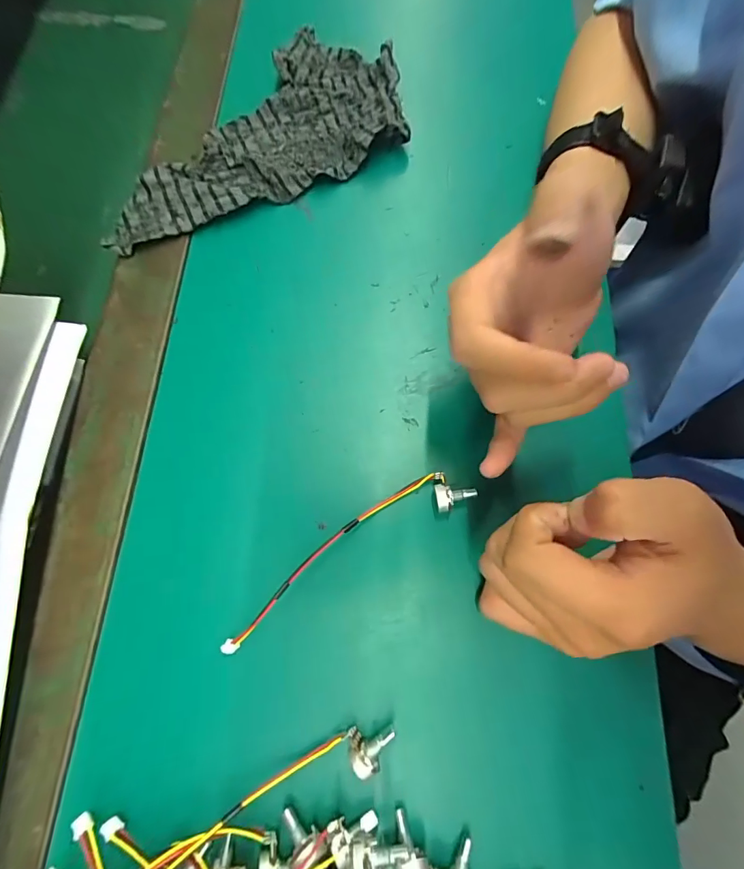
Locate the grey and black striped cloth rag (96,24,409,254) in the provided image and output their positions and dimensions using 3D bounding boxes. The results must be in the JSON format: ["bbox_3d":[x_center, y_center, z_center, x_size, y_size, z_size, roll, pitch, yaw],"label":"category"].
[{"bbox_3d":[-0.098,-0.237,0.329,0.242,0.024,0.134,-27,75,-9],"label":"grey and black striped cloth rag"}]

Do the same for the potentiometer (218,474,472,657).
[{"bbox_3d":[-0.012,0.063,0.235,0.153,0.018,0.025,-31,76,-10],"label":"potentiometer"}]

